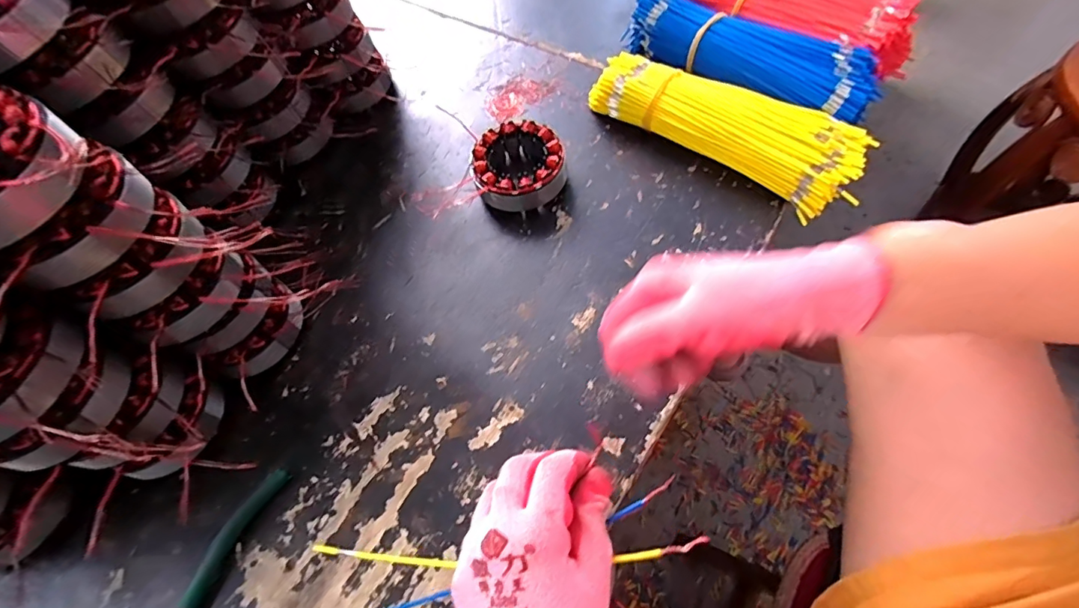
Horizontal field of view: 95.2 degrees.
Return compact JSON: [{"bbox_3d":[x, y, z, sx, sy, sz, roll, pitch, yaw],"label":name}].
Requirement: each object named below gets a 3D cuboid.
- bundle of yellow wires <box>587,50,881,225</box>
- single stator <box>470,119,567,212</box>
[{"bbox_3d":[0.168,-0.166,0.460,0.251,0.052,0.074,37,71,22],"label":"bundle of yellow wires"},{"bbox_3d":[-0.020,-0.128,0.465,0.084,0.036,0.085,-2,62,4],"label":"single stator"}]

